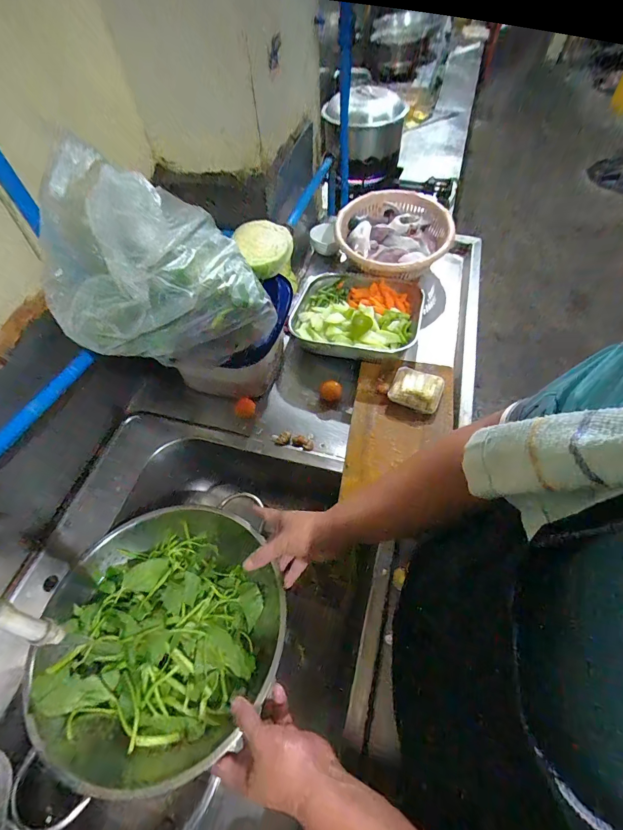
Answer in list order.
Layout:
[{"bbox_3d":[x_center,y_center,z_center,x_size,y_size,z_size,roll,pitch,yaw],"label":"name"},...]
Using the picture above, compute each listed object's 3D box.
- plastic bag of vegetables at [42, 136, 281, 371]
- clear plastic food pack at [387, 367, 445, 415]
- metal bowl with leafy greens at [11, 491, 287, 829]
[{"bbox_3d":[-0.191,-0.178,0.431,0.180,0.224,0.224,37,66,23],"label":"plastic bag of vegetables"},{"bbox_3d":[0.198,-0.051,0.677,0.091,0.029,0.087,18,60,14],"label":"clear plastic food pack"},{"bbox_3d":[-0.200,0.288,0.501,0.314,0.097,0.311,-1,58,2],"label":"metal bowl with leafy greens"}]

